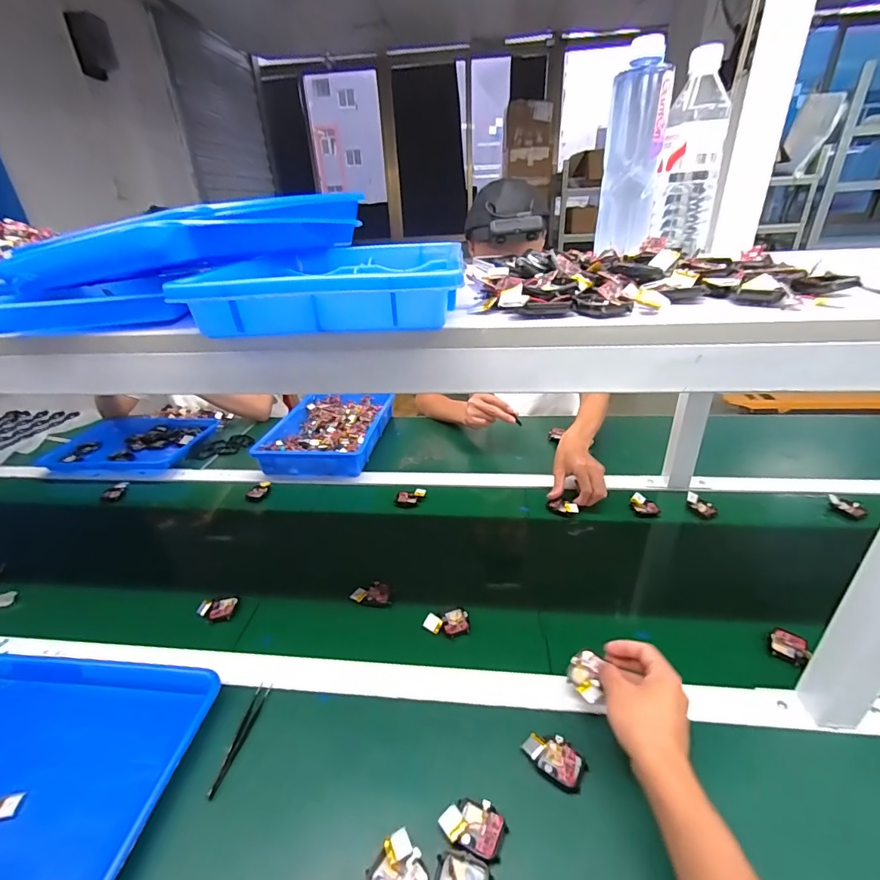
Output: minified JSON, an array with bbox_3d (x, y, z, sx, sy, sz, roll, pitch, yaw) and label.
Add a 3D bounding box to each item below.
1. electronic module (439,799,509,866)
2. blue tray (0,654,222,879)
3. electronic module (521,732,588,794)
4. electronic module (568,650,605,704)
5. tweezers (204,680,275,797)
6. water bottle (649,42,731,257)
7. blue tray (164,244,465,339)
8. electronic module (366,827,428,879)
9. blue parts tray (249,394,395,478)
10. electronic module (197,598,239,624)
[{"bbox_3d":[0.030,0.348,0.397,0.055,0.012,0.037,7,30,19],"label":"electronic module"},{"bbox_3d":[-0.434,0.343,0.438,0.340,0.031,0.252,1,29,7],"label":"blue tray"},{"bbox_3d":[0.115,0.319,0.440,0.060,0.010,0.039,20,36,36],"label":"electronic module"},{"bbox_3d":[0.157,0.256,0.476,0.033,0.012,0.055,4,29,13],"label":"electronic module"},{"bbox_3d":[-0.215,0.322,0.478,0.015,0.007,0.113,1,29,8],"label":"tweezers"},{"bbox_3d":[0.304,-0.339,0.529,0.063,0.202,0.069,14,33,28],"label":"water bottle"},{"bbox_3d":[-0.094,-0.161,0.435,0.216,0.048,0.282,-4,29,-1],"label":"blue tray"},{"bbox_3d":[-0.034,0.364,0.370,0.045,0.012,0.042,21,37,37],"label":"electronic module"},{"bbox_3d":[-0.268,-0.028,1.090,0.260,0.063,0.354,0,29,7],"label":"blue parts tray"},{"bbox_3d":[-0.324,0.245,0.639,0.052,0.010,0.033,-3,29,0],"label":"electronic module"}]

